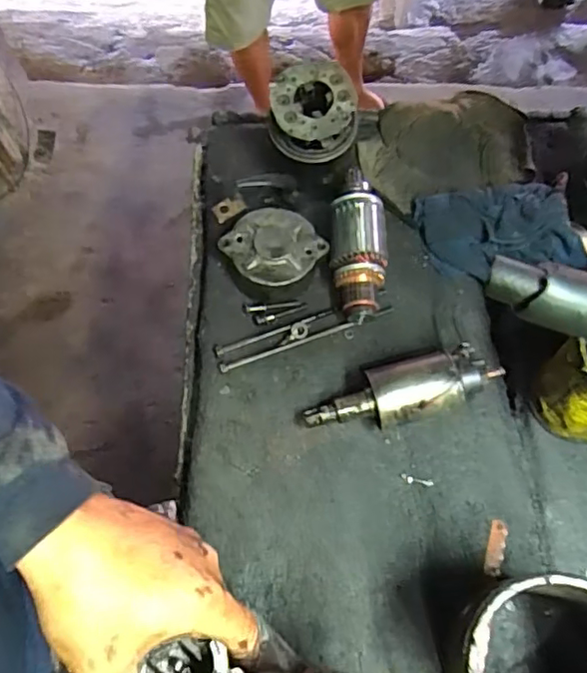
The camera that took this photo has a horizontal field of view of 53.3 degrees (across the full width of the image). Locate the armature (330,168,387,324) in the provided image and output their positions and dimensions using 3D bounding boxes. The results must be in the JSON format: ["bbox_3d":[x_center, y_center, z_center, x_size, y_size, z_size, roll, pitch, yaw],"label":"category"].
[{"bbox_3d":[0.058,-0.085,0.535,0.047,0.051,0.146,1,68,-1],"label":"armature"}]

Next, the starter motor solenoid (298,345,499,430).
[{"bbox_3d":[0.086,0.049,0.484,0.159,0.047,0.050,-18,69,5],"label":"starter motor solenoid"}]

